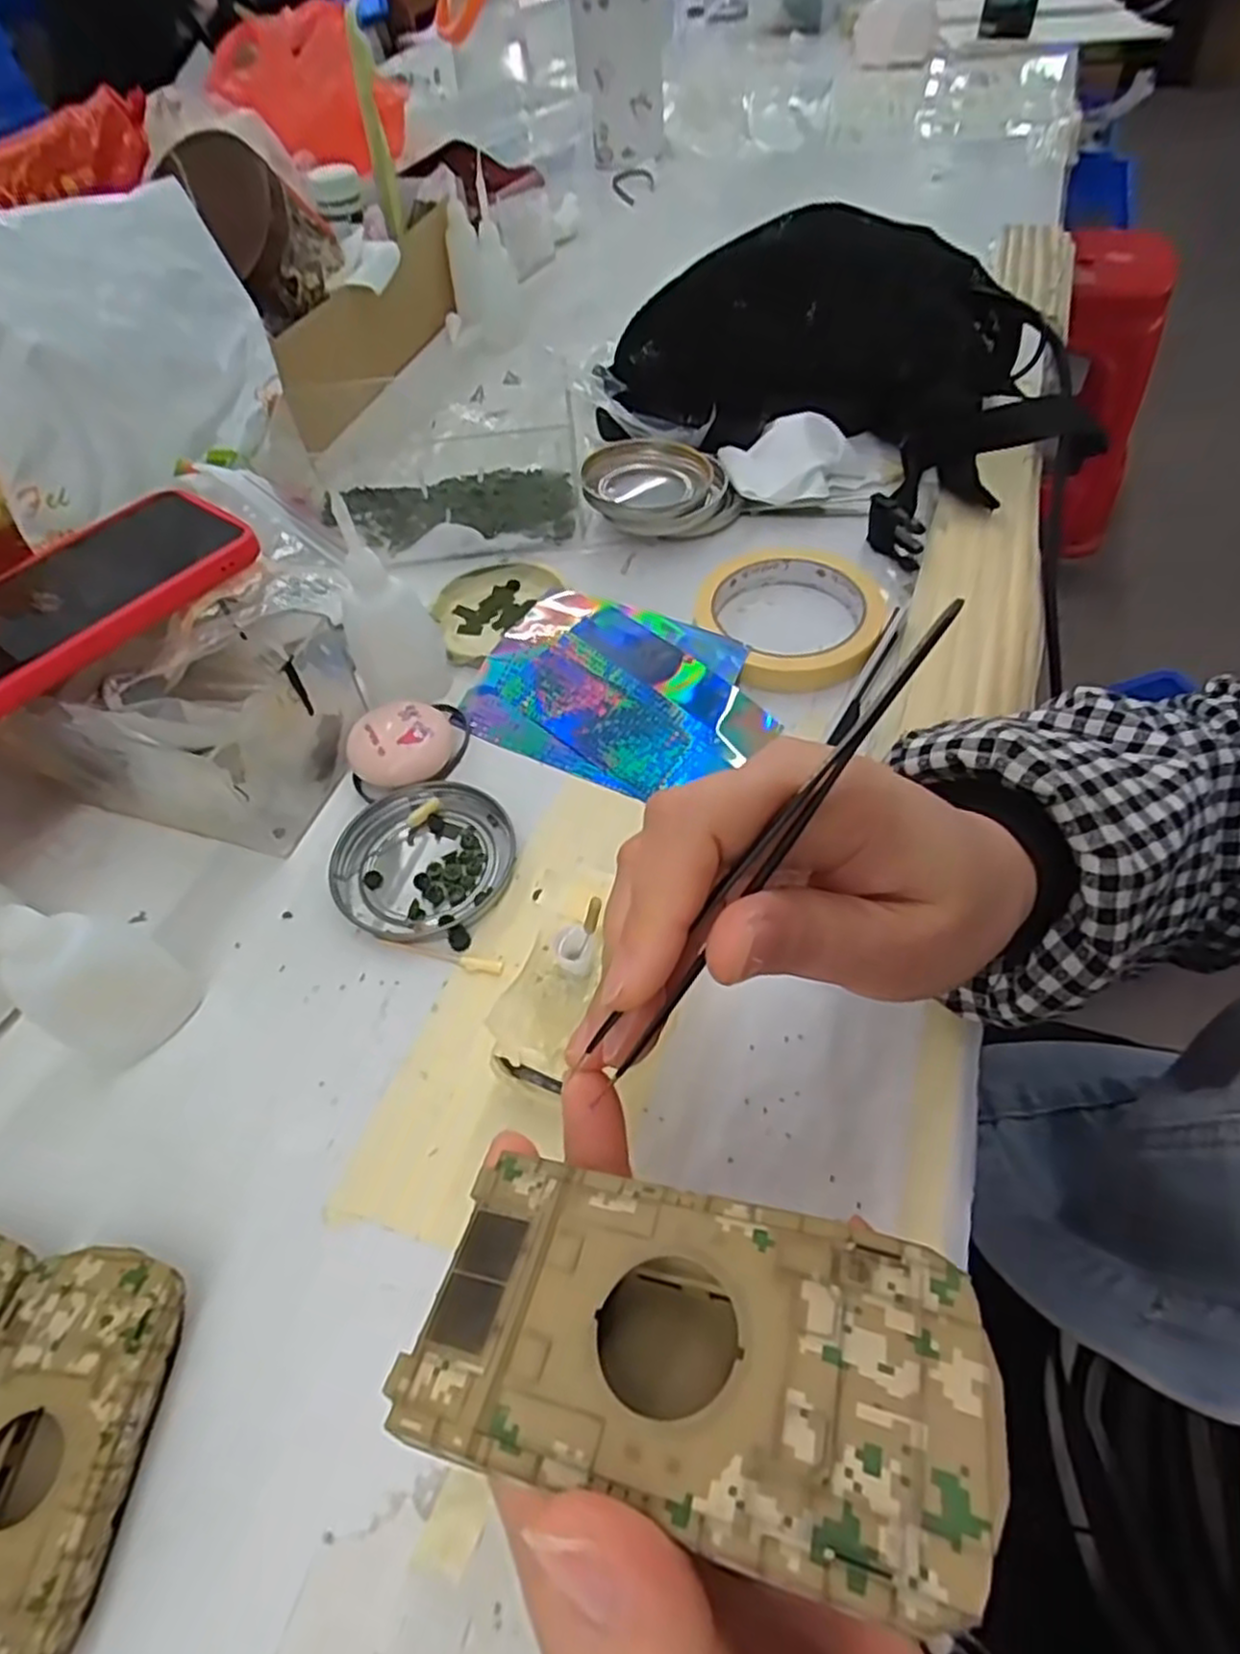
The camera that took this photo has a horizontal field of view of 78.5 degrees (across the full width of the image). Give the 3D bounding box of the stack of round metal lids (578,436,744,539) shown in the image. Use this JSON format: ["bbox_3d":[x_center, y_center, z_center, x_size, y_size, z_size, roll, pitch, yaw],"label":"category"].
[{"bbox_3d":[0.025,-0.207,0.467,0.091,0.027,0.080,-2,55,1],"label":"stack of round metal lids"}]

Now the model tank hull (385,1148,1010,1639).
[{"bbox_3d":[0.013,0.096,0.136,0.095,0.023,0.051,2,39,17],"label":"model tank hull"}]

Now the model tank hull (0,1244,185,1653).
[{"bbox_3d":[-0.160,0.177,0.216,0.052,0.026,0.095,0,55,6],"label":"model tank hull"}]

